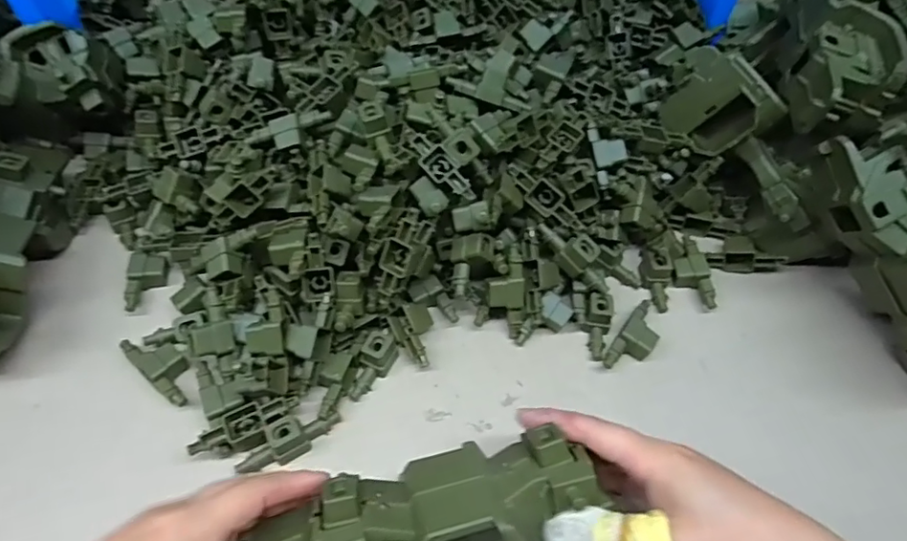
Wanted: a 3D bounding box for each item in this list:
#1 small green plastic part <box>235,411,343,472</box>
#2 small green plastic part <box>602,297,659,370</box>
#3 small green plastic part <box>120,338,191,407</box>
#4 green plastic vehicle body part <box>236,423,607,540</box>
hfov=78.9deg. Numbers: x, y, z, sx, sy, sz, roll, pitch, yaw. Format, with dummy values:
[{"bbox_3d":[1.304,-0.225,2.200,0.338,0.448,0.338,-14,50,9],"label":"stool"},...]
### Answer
[{"bbox_3d":[-0.104,0.105,0.346,0.066,0.020,0.018,-26,60,-20],"label":"small green plastic part"},{"bbox_3d":[0.134,0.048,0.399,0.024,0.015,0.071,33,59,19],"label":"small green plastic part"},{"bbox_3d":[-0.198,0.063,0.375,0.066,0.012,0.026,35,60,20],"label":"small green plastic part"},{"bbox_3d":[-0.011,0.133,0.276,0.171,0.047,0.081,-16,57,-9],"label":"green plastic vehicle body part"}]

